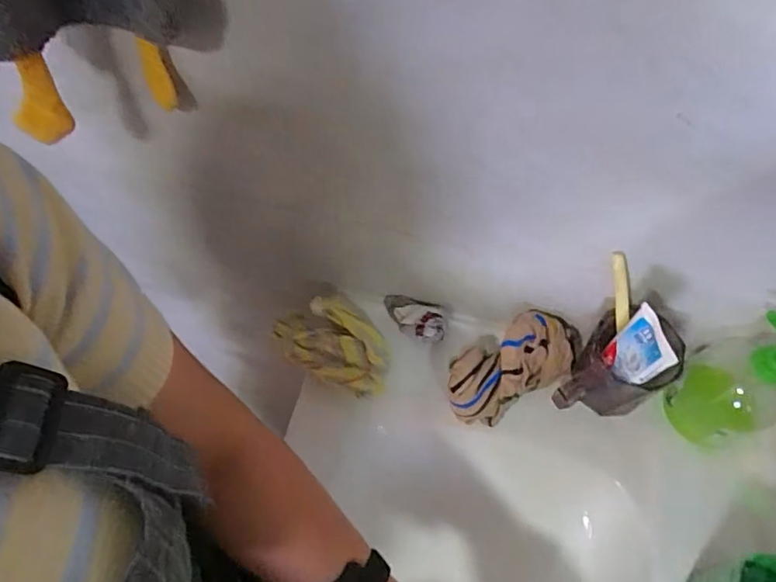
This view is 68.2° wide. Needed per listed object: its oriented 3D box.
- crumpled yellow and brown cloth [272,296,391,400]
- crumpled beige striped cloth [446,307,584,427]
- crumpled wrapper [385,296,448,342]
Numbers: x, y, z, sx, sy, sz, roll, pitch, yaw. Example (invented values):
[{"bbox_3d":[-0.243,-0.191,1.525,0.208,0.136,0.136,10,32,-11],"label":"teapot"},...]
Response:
[{"bbox_3d":[-0.051,0.053,0.572,0.123,0.041,0.071,31,62,18],"label":"crumpled yellow and brown cloth"},{"bbox_3d":[0.127,0.071,0.575,0.152,0.059,0.074,-26,61,-17],"label":"crumpled beige striped cloth"},{"bbox_3d":[0.029,0.030,0.618,0.070,0.026,0.038,12,58,7],"label":"crumpled wrapper"}]

